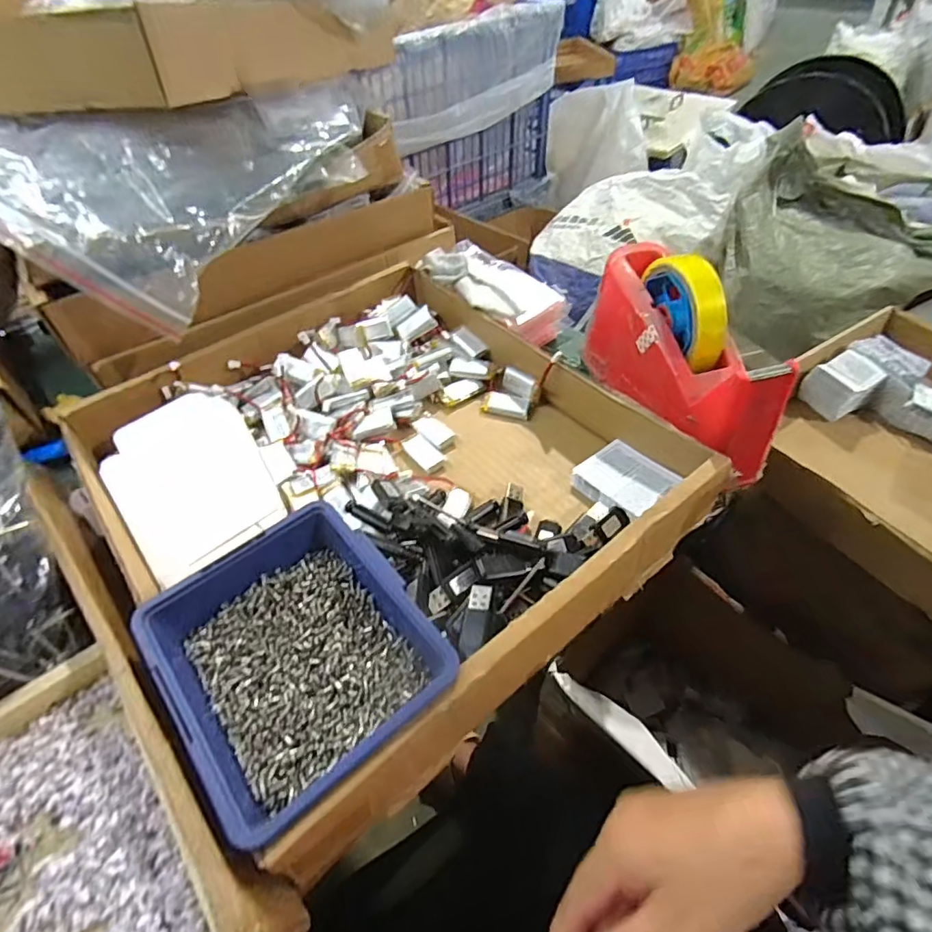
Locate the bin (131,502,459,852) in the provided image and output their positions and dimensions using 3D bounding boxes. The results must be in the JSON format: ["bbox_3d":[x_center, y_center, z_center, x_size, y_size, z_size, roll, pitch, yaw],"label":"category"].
[{"bbox_3d":[-0.088,0.102,0.290,0.129,0.047,0.136,-35,56,-25],"label":"bin"}]

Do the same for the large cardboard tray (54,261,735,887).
[{"bbox_3d":[-0.069,-0.007,0.402,0.369,0.059,0.389,-32,55,-23],"label":"large cardboard tray"}]

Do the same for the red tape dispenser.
[{"bbox_3d":[0.158,-0.090,0.409,0.075,0.100,0.198,-7,49,-4],"label":"red tape dispenser"}]

